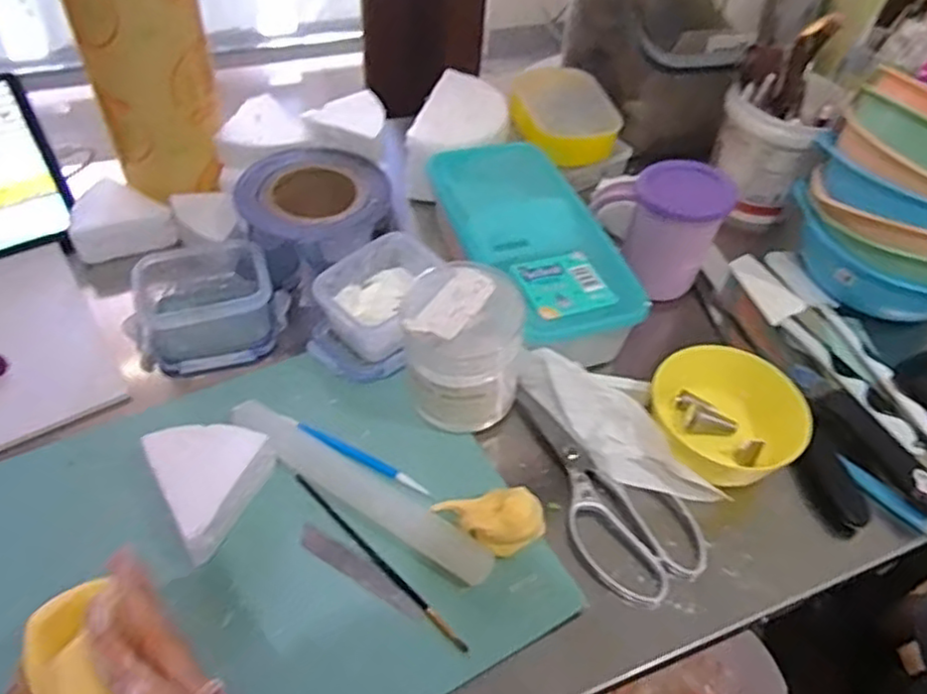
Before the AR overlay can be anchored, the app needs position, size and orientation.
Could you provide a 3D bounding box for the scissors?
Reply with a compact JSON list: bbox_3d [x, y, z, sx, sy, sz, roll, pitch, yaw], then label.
[{"bbox_3d":[0.093,0.112,0.513,0.185,0.011,0.087,35,55,23],"label":"scissors"}]

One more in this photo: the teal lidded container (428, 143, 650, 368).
[{"bbox_3d":[0.057,-0.088,0.643,0.140,0.070,0.264,-14,52,-17],"label":"teal lidded container"}]

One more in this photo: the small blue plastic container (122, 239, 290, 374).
[{"bbox_3d":[-0.219,-0.035,0.581,0.126,0.056,0.099,-19,53,-21],"label":"small blue plastic container"}]

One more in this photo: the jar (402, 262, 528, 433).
[{"bbox_3d":[-0.001,0.003,0.528,0.086,0.112,0.084,3,49,-3],"label":"jar"}]

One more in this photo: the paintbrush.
[{"bbox_3d":[-0.060,0.146,0.472,0.172,0.005,0.006,38,56,25],"label":"paintbrush"}]

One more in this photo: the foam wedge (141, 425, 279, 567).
[{"bbox_3d":[-0.169,0.093,0.477,0.080,0.047,0.086,-24,55,-24],"label":"foam wedge"}]

